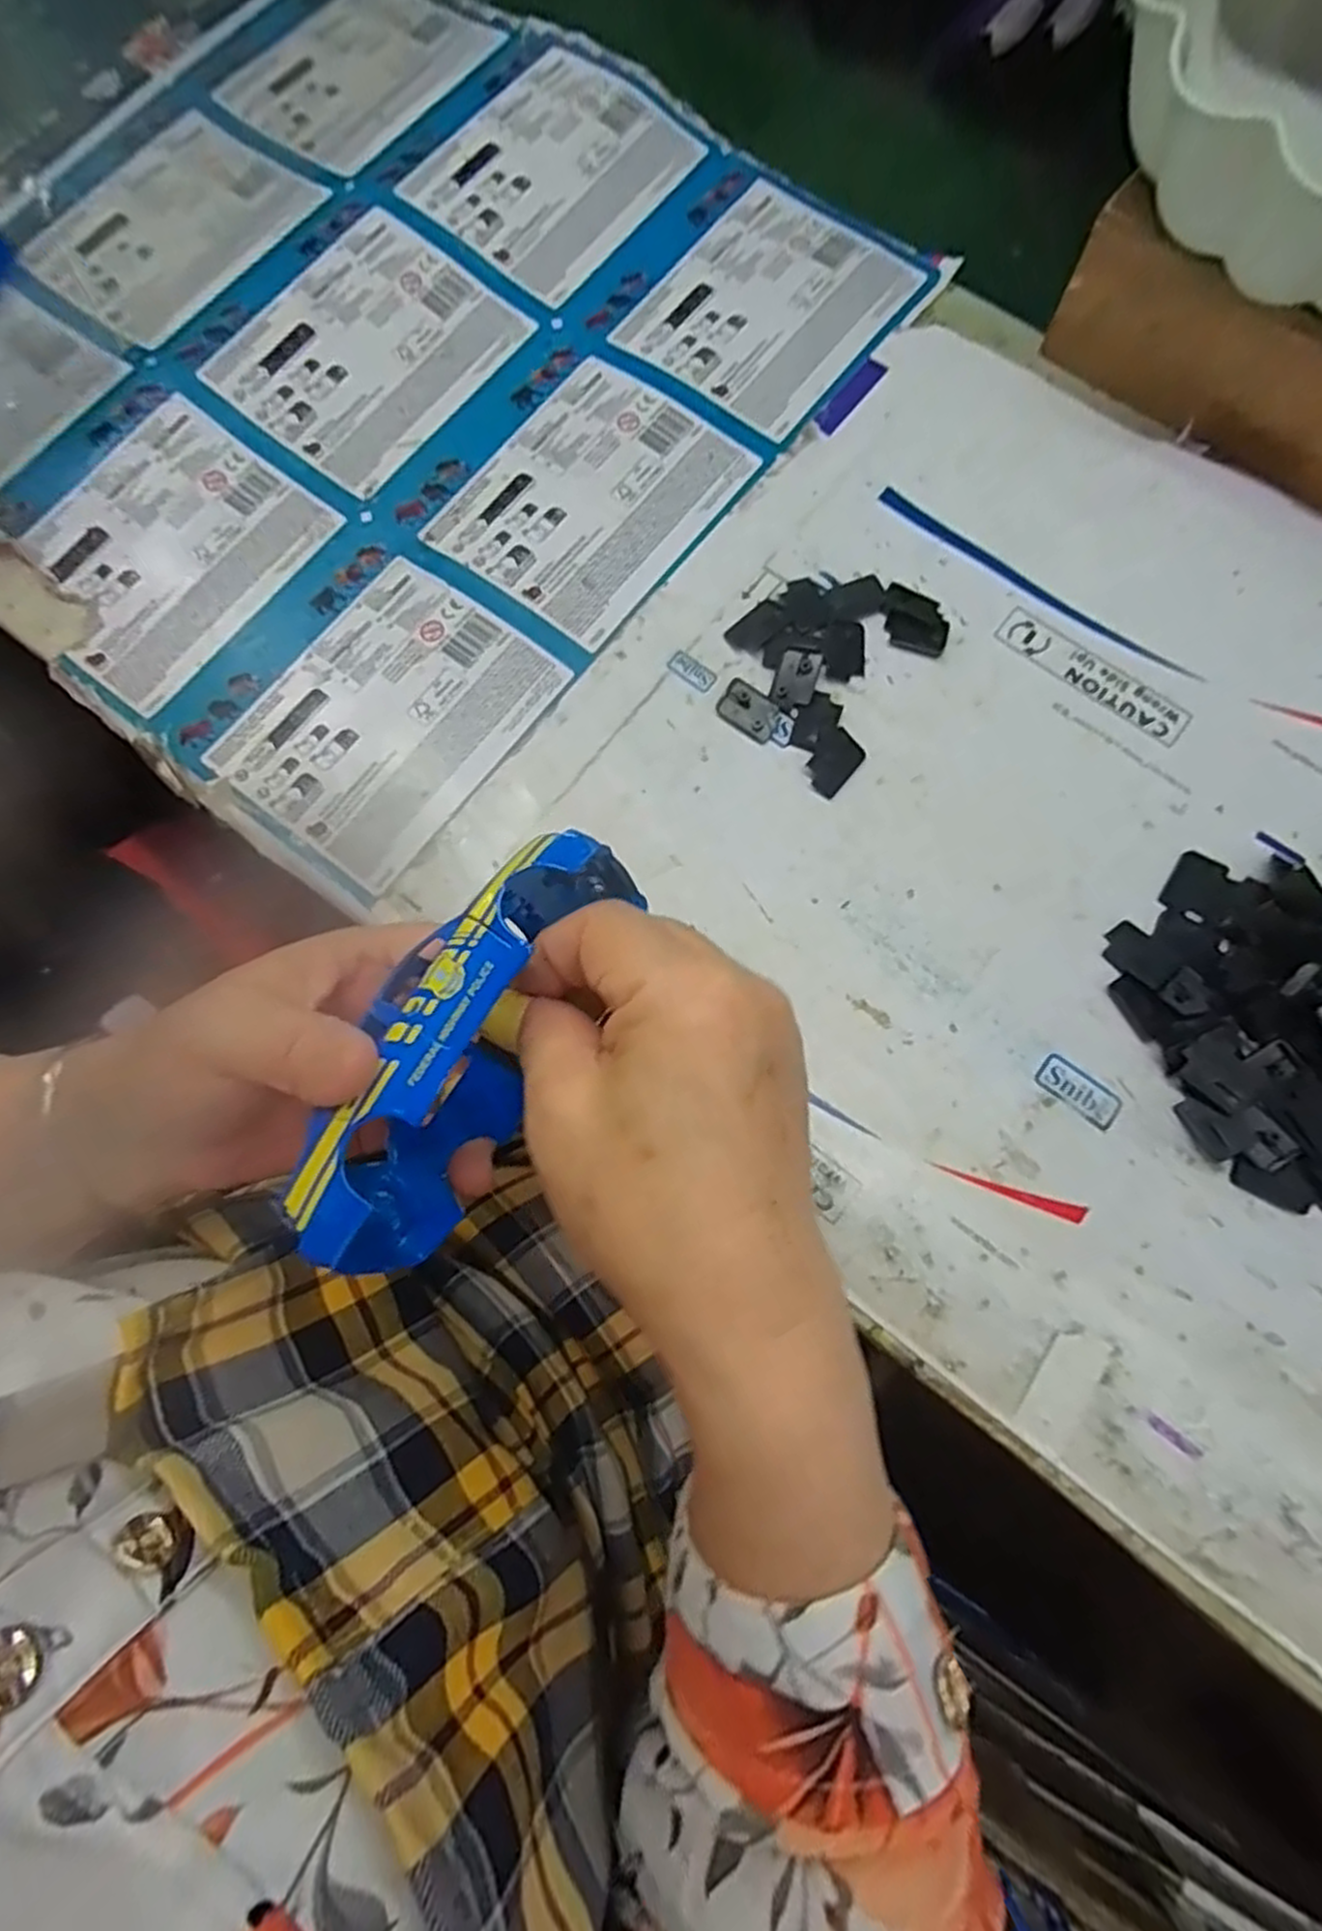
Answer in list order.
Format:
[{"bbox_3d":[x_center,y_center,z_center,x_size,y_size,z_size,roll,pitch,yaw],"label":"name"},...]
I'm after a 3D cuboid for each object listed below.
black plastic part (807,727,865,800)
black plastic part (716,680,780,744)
[{"bbox_3d":[0.076,-0.088,0.335,0.017,0.006,0.029,40,81,9],"label":"black plastic part"},{"bbox_3d":[0.039,-0.113,0.342,0.027,0.004,0.018,36,80,8],"label":"black plastic part"}]

